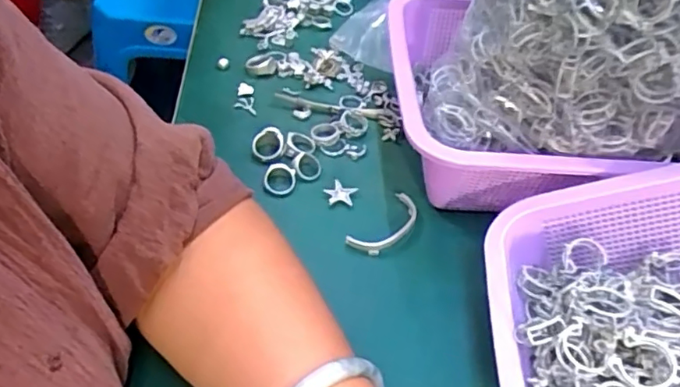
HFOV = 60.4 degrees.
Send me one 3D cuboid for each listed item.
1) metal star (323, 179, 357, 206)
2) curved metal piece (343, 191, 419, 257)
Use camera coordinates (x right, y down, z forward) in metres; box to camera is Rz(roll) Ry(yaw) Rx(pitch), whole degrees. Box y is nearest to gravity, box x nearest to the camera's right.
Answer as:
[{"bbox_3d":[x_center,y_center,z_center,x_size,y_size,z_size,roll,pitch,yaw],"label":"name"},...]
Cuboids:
[{"bbox_3d":[0.000,0.000,0.441,0.023,0.007,0.021,12,46,6],"label":"metal star"},{"bbox_3d":[0.034,0.022,0.418,0.025,0.007,0.065,35,53,25],"label":"curved metal piece"}]

